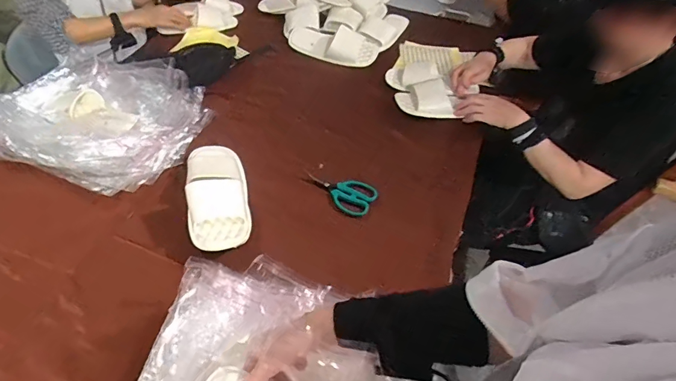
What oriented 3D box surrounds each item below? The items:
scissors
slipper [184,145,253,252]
[{"bbox_3d":[0.000,0.001,0.843,0.152,0.018,0.082,24,51,15],"label":"scissors"},{"bbox_3d":[-0.229,-0.002,0.778,0.110,0.061,0.266,-7,51,-12],"label":"slipper"}]

